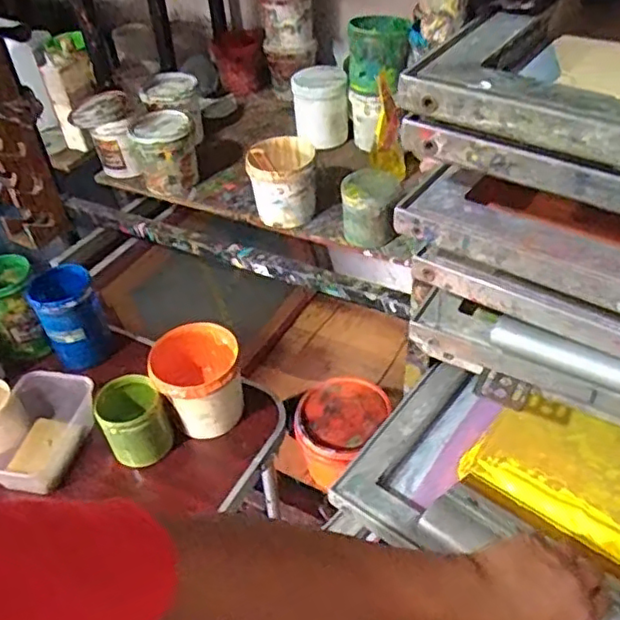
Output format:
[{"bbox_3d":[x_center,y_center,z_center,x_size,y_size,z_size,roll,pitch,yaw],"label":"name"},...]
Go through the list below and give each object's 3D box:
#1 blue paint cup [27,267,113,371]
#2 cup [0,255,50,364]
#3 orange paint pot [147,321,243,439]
[{"bbox_3d":[-0.387,0.016,1.020,0.100,0.154,0.087,-20,45,-16],"label":"blue paint cup"},{"bbox_3d":[-0.494,0.003,1.056,0.098,0.151,0.110,-15,44,-11],"label":"cup"},{"bbox_3d":[-0.162,0.104,0.925,0.120,0.117,0.118,-2,43,2],"label":"orange paint pot"}]

